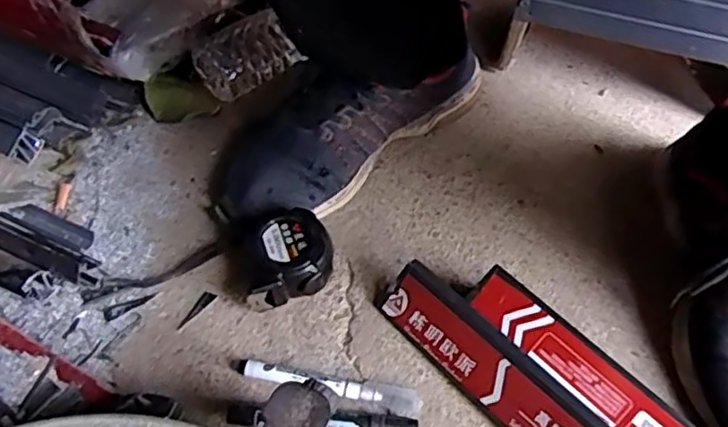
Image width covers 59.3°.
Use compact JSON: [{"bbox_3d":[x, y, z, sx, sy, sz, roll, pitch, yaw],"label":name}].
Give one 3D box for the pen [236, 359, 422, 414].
[{"bbox_3d":[-0.026,0.121,0.453,0.132,0.013,0.016,10,54,5],"label":"pen"}]

